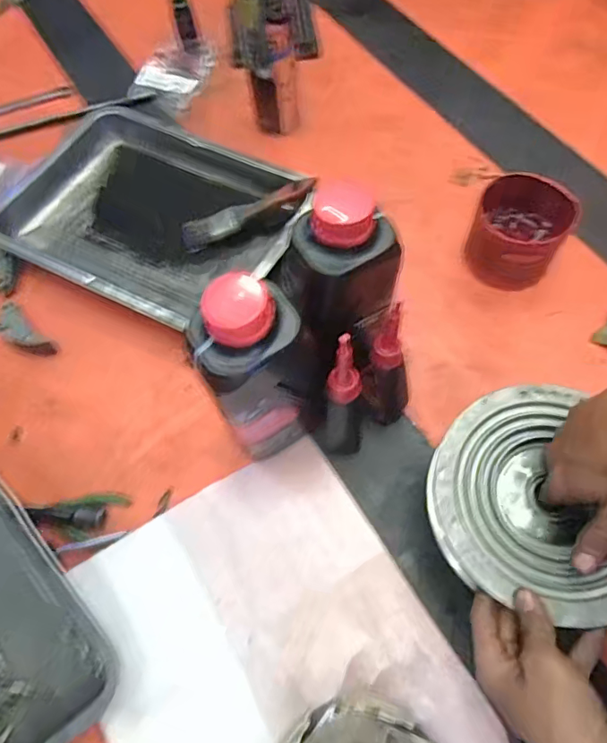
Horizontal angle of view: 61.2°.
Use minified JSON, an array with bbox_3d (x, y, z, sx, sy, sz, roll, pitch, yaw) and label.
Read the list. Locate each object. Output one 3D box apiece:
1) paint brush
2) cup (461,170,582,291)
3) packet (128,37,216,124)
[{"bbox_3d":[-0.070,-0.196,0.628,0.172,0.012,0.045,-22,65,8],"label":"paint brush"},{"bbox_3d":[0.235,-0.149,0.568,0.095,0.086,0.092,-1,65,3],"label":"cup"},{"bbox_3d":[-0.197,-0.446,0.775,0.103,0.034,0.143,22,68,13],"label":"packet"}]

